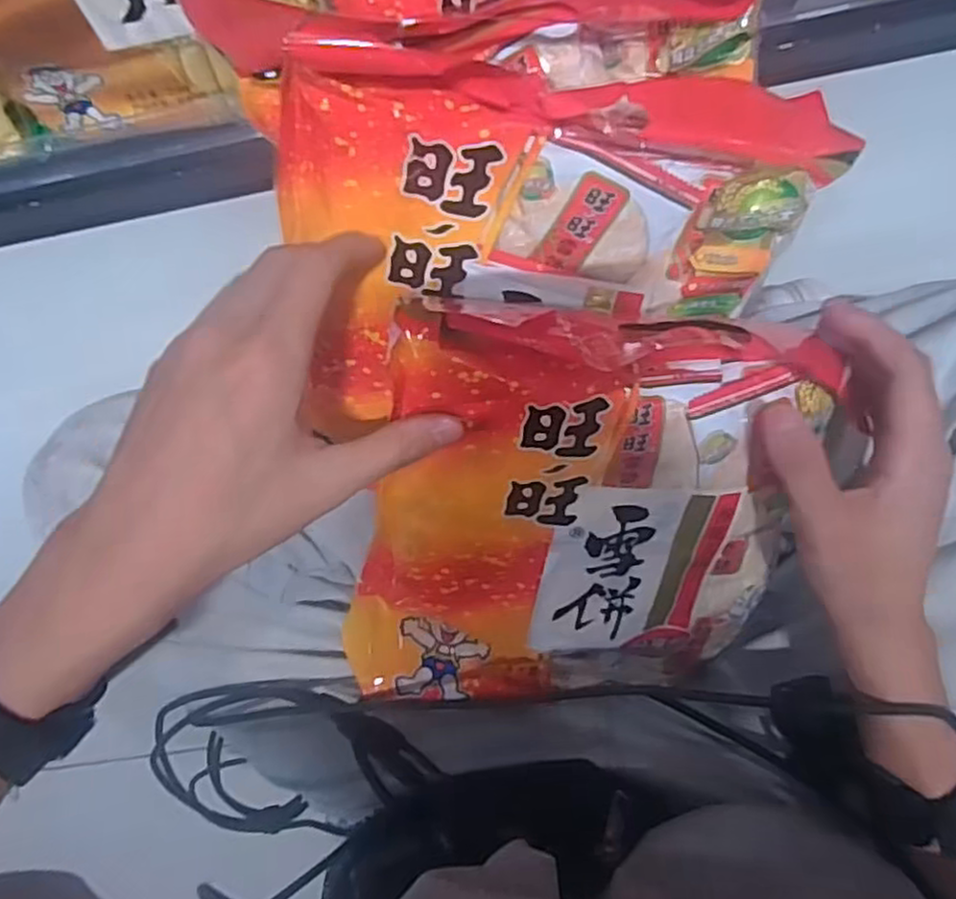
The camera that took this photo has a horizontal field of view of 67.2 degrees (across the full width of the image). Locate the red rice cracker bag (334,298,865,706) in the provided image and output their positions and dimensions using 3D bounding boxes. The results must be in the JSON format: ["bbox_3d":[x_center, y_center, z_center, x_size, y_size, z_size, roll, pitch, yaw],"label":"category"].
[{"bbox_3d":[0.043,0.035,0.397,0.239,0.080,0.249,5,125,-9],"label":"red rice cracker bag"}]

